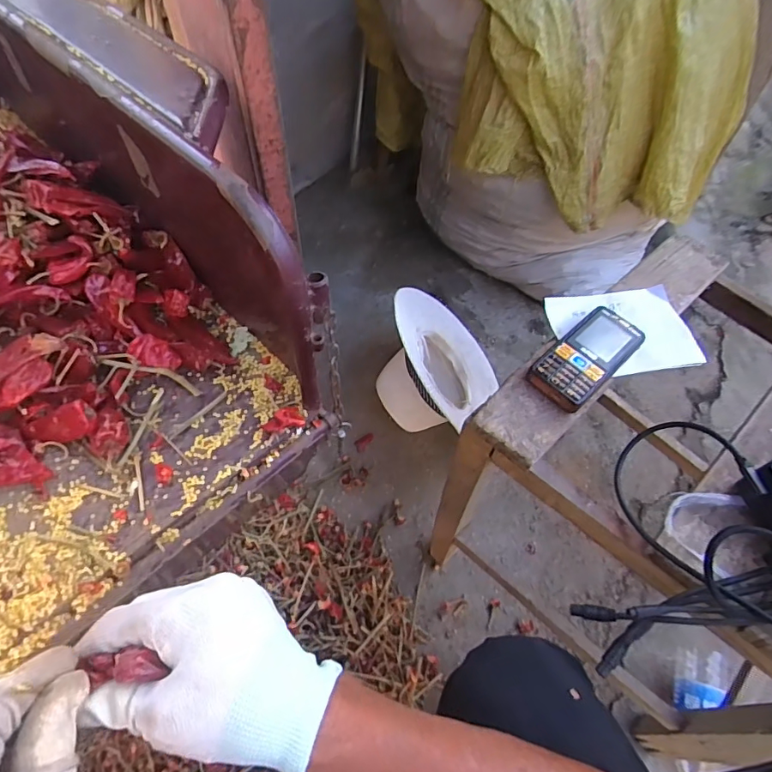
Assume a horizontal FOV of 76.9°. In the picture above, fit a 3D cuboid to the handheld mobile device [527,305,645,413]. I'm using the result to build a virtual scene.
[{"bbox_3d":[0.199,-0.030,0.480,0.125,0.019,0.060,-37,64,-24],"label":"handheld mobile device"}]

